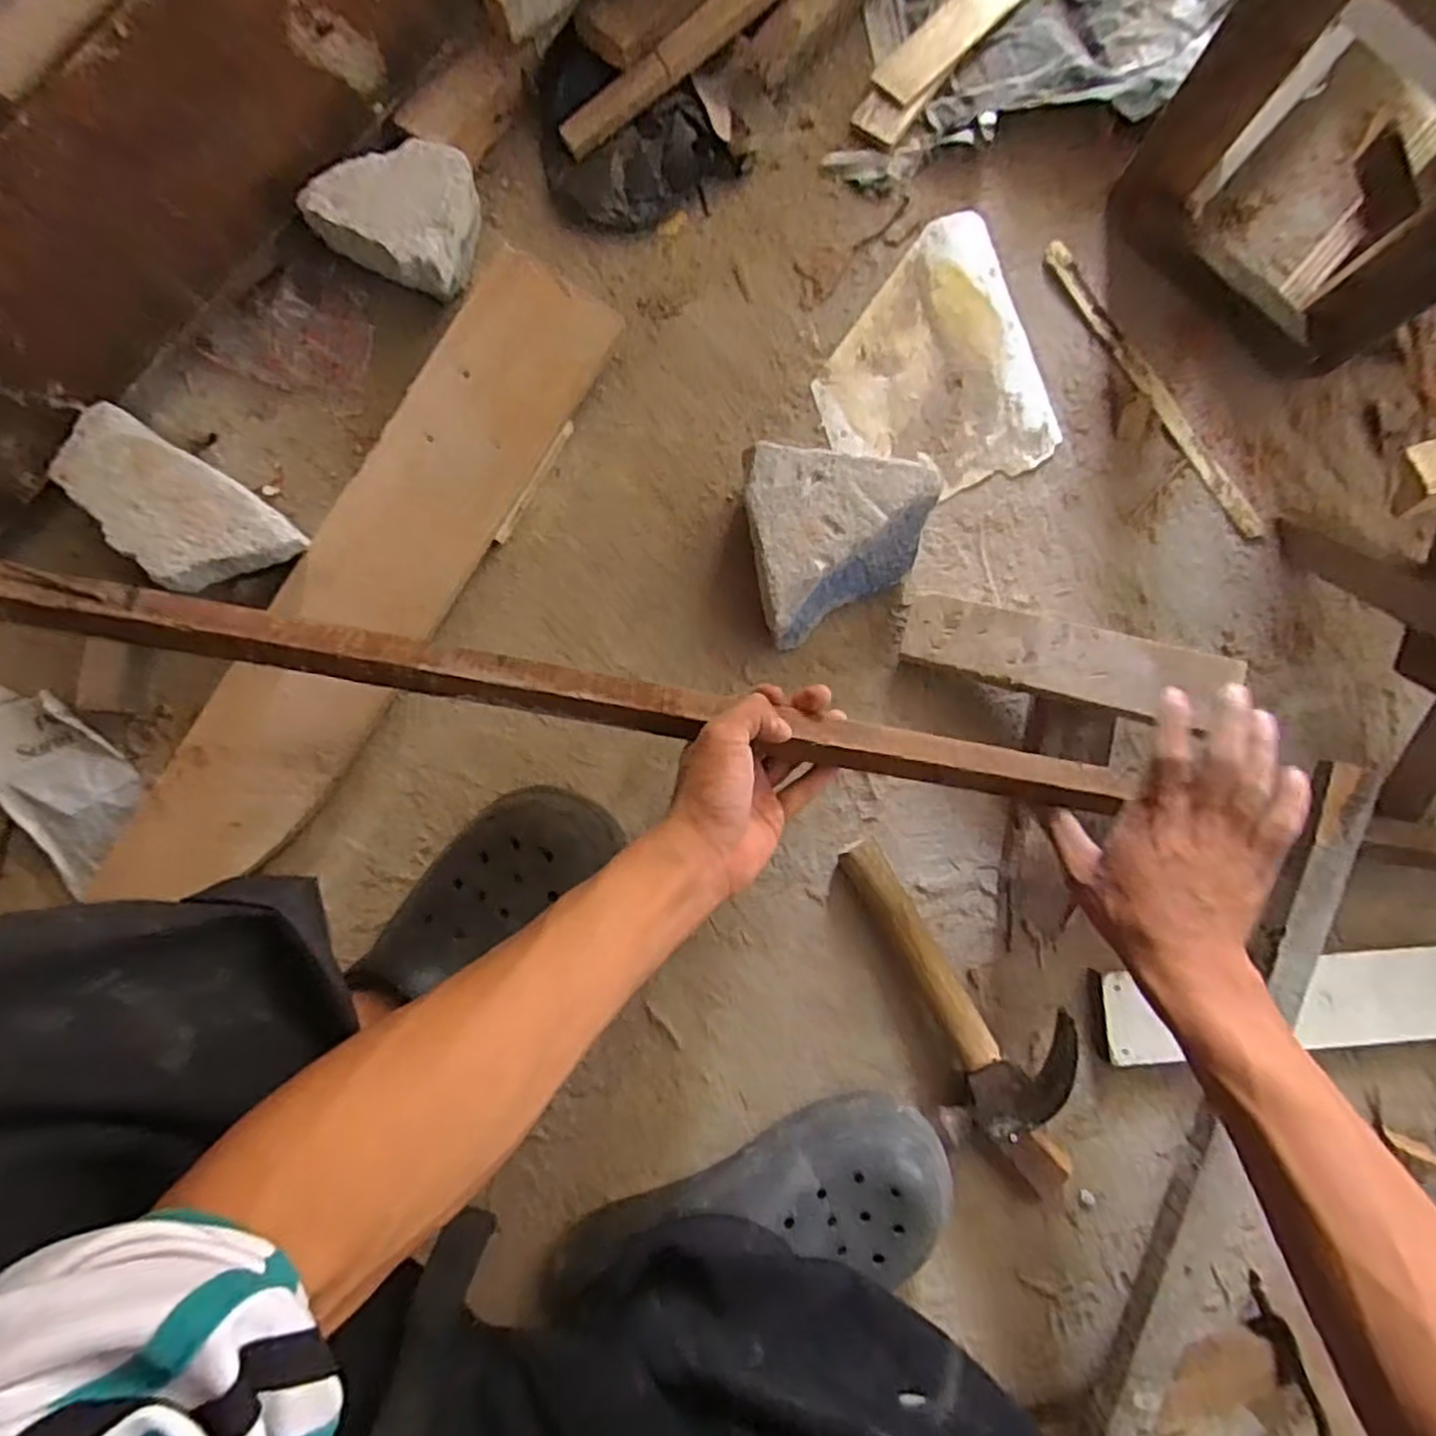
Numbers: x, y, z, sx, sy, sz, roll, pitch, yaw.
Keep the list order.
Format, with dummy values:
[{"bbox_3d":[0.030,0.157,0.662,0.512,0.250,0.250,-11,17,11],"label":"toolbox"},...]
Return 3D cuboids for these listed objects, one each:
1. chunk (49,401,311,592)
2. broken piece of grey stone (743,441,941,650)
[{"bbox_3d":[-0.362,-0.139,0.504,0.152,0.038,0.079,38,86,1],"label":"chunk"},{"bbox_3d":[0.085,-0.124,0.531,0.125,0.074,0.120,-9,87,-3],"label":"broken piece of grey stone"}]

